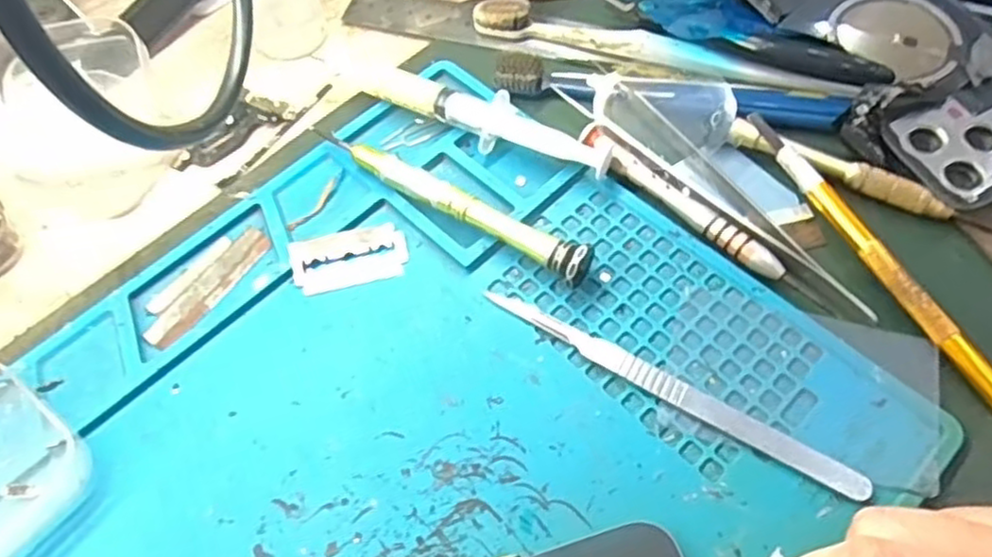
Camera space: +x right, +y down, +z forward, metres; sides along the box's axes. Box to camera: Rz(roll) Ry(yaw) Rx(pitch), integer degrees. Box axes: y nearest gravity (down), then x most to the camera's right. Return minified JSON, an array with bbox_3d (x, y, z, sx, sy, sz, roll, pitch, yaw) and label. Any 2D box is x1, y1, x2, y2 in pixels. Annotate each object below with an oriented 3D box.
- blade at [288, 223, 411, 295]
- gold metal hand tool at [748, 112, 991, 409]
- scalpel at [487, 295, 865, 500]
[{"bbox_3d":[-0.055,-0.008,0.270,0.043,0.004,0.022,-12,71,-8],"label":"blade"},{"bbox_3d":[0.133,-0.011,0.256,0.008,0.011,0.133,-25,62,-12],"label":"gold metal hand tool"},{"bbox_3d":[0.057,0.036,0.238,0.133,0.005,0.009,28,65,18],"label":"scalpel"}]

